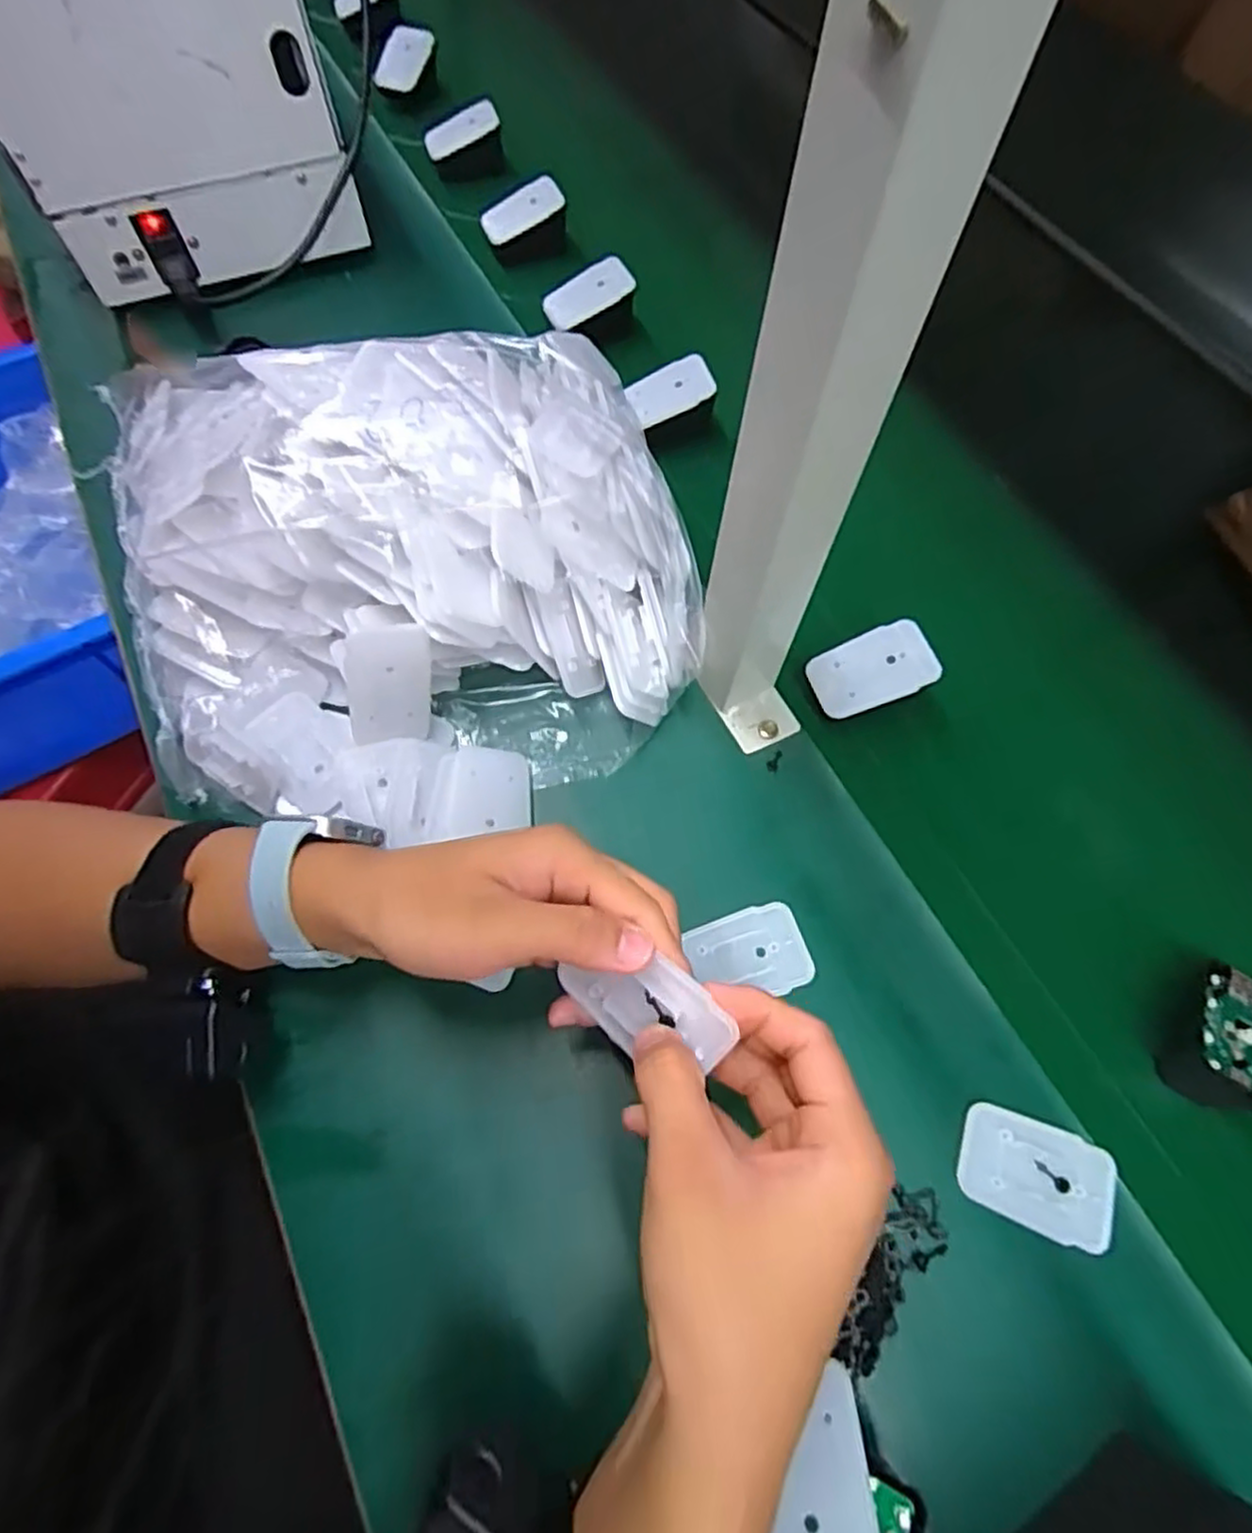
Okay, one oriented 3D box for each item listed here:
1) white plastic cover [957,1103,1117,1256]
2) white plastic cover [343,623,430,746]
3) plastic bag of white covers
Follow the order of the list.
[{"bbox_3d":[0.188,0.187,0.331,0.067,0.005,0.044,21,67,7],"label":"white plastic cover"},{"bbox_3d":[-0.129,-0.045,0.393,0.043,0.063,0.006,-4,25,-16],"label":"white plastic cover"},{"bbox_3d":[-0.132,-0.122,0.413,0.334,0.101,0.301,-5,66,-5],"label":"plastic bag of white covers"}]

